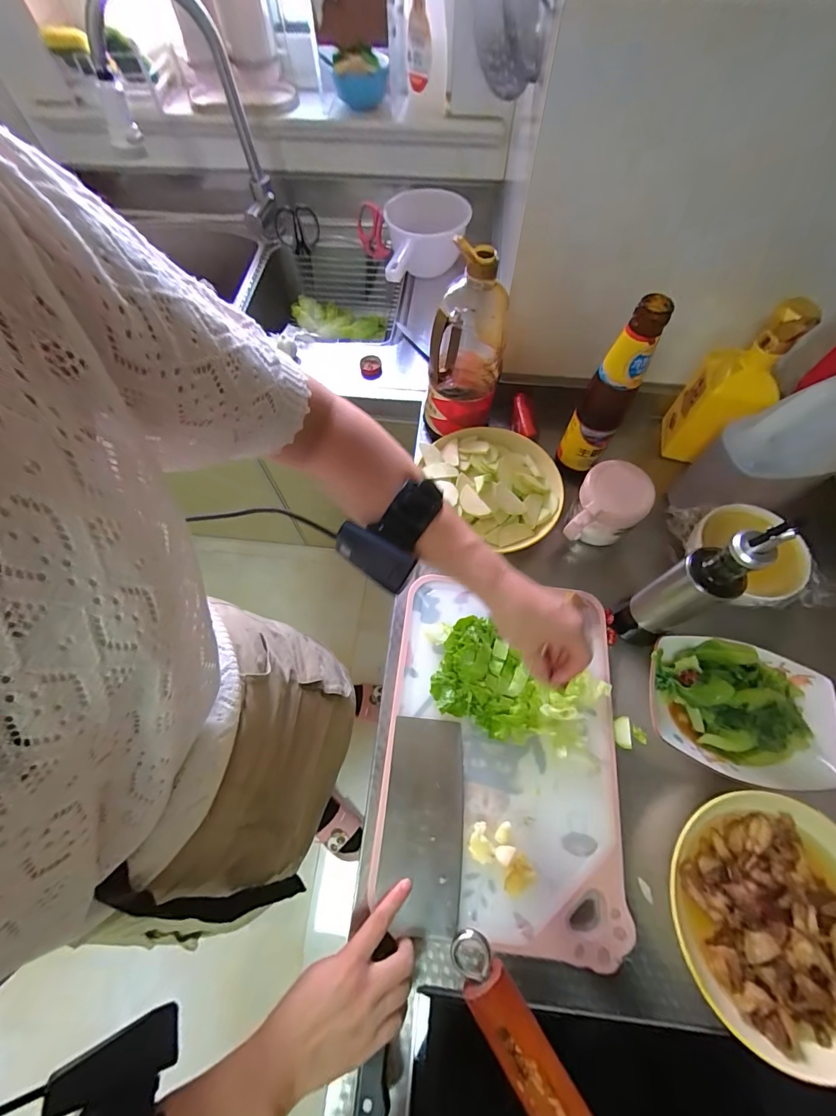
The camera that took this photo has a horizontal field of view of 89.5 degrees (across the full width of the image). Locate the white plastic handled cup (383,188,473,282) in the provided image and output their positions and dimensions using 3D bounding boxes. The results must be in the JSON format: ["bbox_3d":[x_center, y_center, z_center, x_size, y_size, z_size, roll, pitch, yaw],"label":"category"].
[{"bbox_3d":[0.009,-0.609,0.806,0.155,0.101,0.139,13,66,7],"label":"white plastic handled cup"}]

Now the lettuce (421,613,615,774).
[{"bbox_3d":[0.101,0.144,0.473,0.207,0.039,0.108,25,68,12],"label":"lettuce"}]

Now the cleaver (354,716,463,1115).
[{"bbox_3d":[-0.002,0.318,0.408,0.081,0.014,0.301,6,62,4],"label":"cleaver"}]

